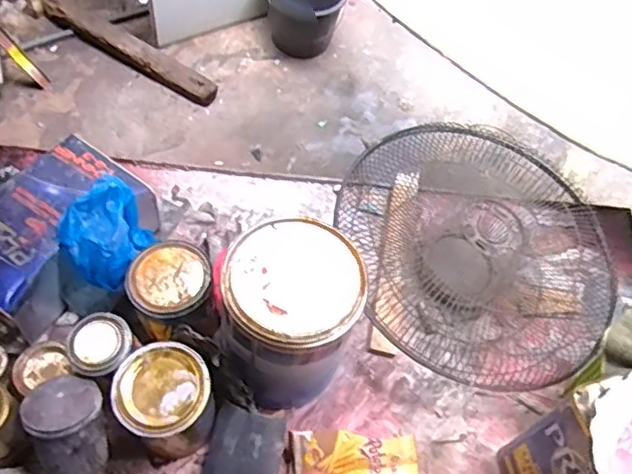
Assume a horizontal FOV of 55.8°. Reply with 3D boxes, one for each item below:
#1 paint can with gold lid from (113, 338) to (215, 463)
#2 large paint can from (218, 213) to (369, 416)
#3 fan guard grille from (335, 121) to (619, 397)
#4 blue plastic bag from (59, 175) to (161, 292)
[{"bbox_3d":[-0.176,0.198,0.715,0.099,0.135,0.101,2,62,-3],"label":"paint can with gold lid"},{"bbox_3d":[-0.033,0.101,0.738,0.157,0.209,0.151,2,62,-3],"label":"large paint can"},{"bbox_3d":[0.240,0.011,0.896,0.427,0.110,0.390,29,64,11],"label":"fan guard grille"},{"bbox_3d":[-0.264,0.003,0.759,0.107,0.087,0.107,-29,68,-17],"label":"blue plastic bag"}]

